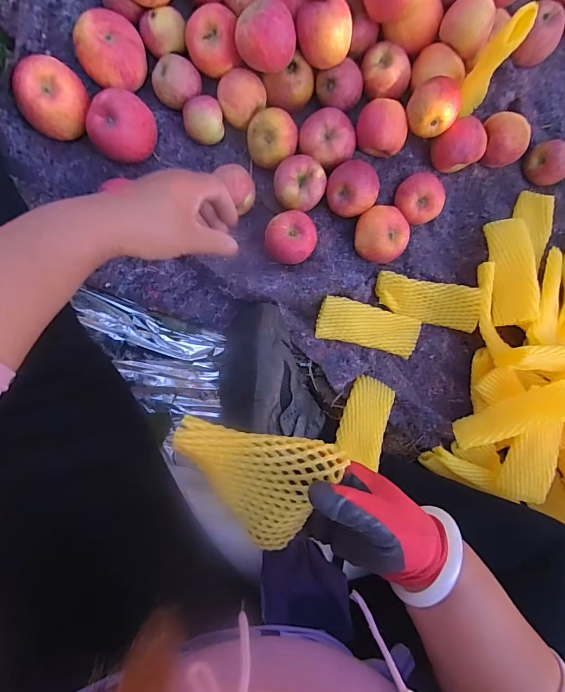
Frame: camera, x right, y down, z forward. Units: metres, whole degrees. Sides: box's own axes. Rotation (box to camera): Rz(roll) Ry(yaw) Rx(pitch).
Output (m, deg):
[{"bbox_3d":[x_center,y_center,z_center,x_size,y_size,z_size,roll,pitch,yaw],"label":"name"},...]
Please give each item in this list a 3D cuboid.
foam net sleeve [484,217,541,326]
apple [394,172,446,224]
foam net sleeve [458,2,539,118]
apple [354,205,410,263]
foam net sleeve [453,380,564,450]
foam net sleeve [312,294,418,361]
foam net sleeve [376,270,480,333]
[{"bbox_3d":[0.323,-0.102,0.546,0.056,0.013,0.162,-3,77,19],"label":"foam net sleeve"},{"bbox_3d":[0.197,-0.211,0.569,0.061,0.062,0.071,-45,94,-3],"label":"apple"},{"bbox_3d":[0.261,-0.346,0.487,0.042,0.136,0.065,44,88,-7],"label":"foam net sleeve"},{"bbox_3d":[0.140,-0.157,0.564,0.069,0.058,0.079,-35,93,-4],"label":"apple"},{"bbox_3d":[0.305,0.098,0.515,0.152,0.051,0.050,-30,94,28],"label":"foam net sleeve"},{"bbox_3d":[0.127,-0.028,0.567,0.150,0.014,0.061,13,89,-5],"label":"foam net sleeve"},{"bbox_3d":[0.212,-0.068,0.575,0.151,0.042,0.061,17,89,7],"label":"foam net sleeve"}]

